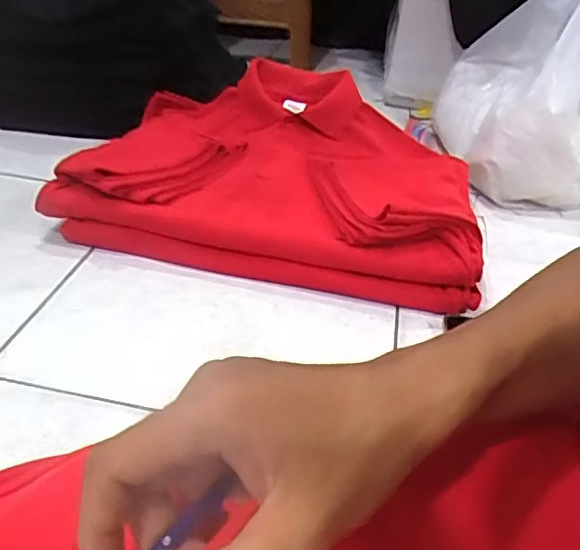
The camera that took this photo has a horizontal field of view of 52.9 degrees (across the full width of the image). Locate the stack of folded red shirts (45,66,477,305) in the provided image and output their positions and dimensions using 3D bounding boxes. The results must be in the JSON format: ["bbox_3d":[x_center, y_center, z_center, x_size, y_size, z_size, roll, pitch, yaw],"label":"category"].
[{"bbox_3d":[-0.021,-0.156,0.846,0.558,0.150,0.370,8,35,4],"label":"stack of folded red shirts"}]

